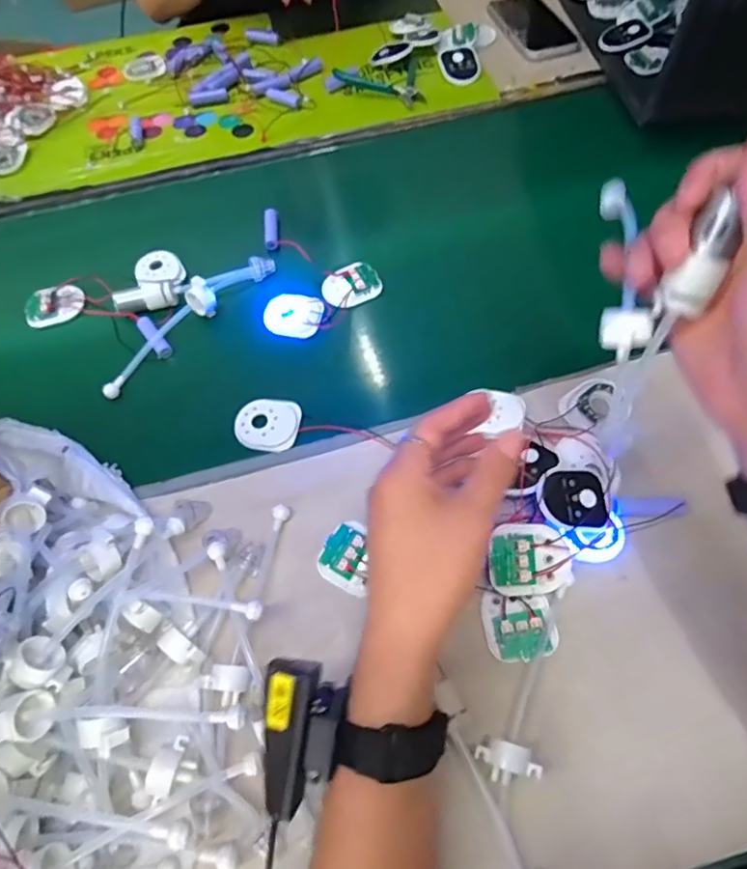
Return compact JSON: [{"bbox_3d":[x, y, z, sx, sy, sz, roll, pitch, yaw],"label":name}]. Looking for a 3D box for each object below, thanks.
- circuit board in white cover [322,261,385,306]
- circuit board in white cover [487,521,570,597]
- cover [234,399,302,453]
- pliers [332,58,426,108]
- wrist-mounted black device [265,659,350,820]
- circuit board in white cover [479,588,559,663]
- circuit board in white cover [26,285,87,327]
[{"bbox_3d":[-0.021,-0.150,0.556,0.059,0.008,0.046,-23,64,-9],"label":"circuit board in white cover"},{"bbox_3d":[0.112,0.088,0.388,0.056,0.011,0.050,4,85,-4],"label":"circuit board in white cover"},{"bbox_3d":[-0.093,-0.011,0.483,0.056,0.004,0.050,8,63,7],"label":"cover"},{"bbox_3d":[0.006,-0.445,0.702,0.107,0.016,0.085,-6,62,0],"label":"pliers"},{"bbox_3d":[-0.034,0.152,0.283,0.040,0.026,0.068,-3,62,2],"label":"wrist-mounted black device"},{"bbox_3d":[0.102,0.132,0.388,0.048,0.013,0.049,-11,62,-3],"label":"circuit board in white cover"},{"bbox_3d":[-0.330,-0.133,0.573,0.059,0.012,0.046,-20,63,-7],"label":"circuit board in white cover"}]

